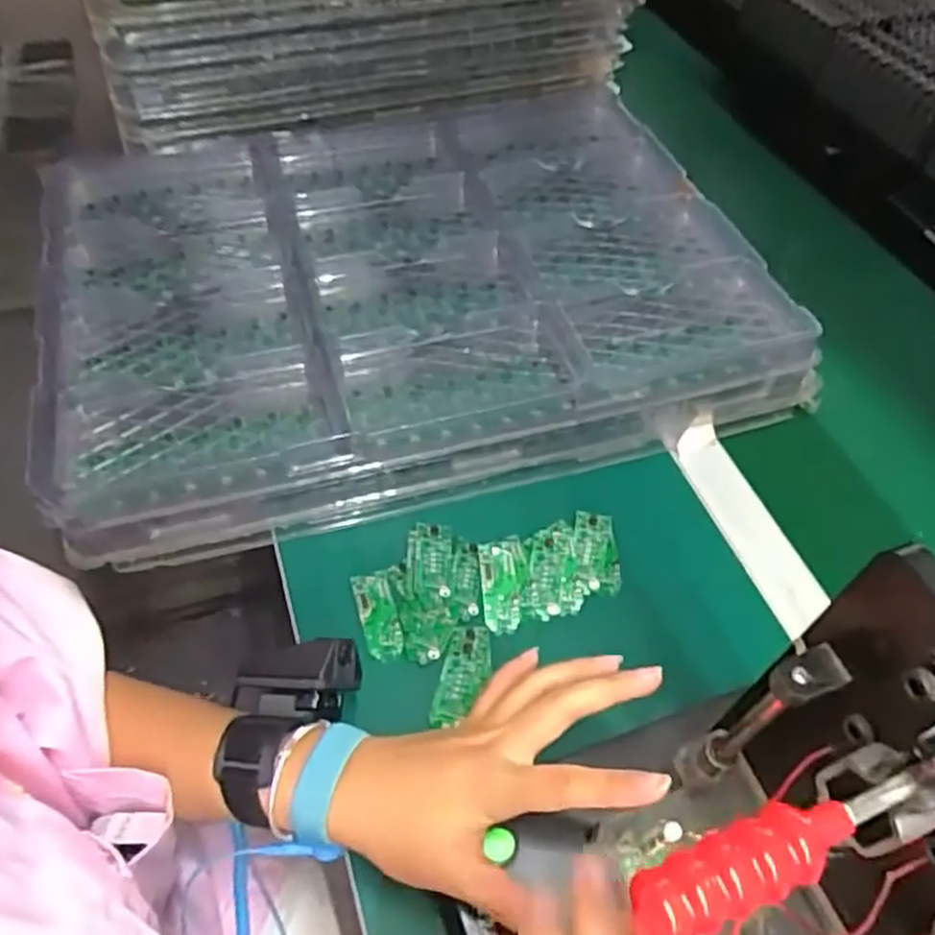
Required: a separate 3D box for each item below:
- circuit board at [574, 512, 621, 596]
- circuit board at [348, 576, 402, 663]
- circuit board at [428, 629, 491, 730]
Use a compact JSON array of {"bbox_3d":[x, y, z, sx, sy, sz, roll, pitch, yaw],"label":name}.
[{"bbox_3d":[0.088,0.058,0.504,0.030,0.012,0.057,3,52,-1],"label":"circuit board"},{"bbox_3d":[-0.056,0.094,0.469,0.022,0.007,0.056,-14,55,-14],"label":"circuit board"},{"bbox_3d":[-0.002,0.125,0.448,0.028,0.004,0.065,13,53,6],"label":"circuit board"}]

